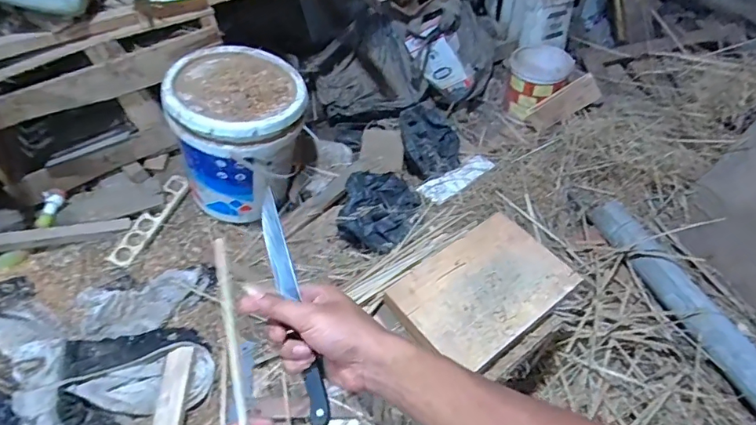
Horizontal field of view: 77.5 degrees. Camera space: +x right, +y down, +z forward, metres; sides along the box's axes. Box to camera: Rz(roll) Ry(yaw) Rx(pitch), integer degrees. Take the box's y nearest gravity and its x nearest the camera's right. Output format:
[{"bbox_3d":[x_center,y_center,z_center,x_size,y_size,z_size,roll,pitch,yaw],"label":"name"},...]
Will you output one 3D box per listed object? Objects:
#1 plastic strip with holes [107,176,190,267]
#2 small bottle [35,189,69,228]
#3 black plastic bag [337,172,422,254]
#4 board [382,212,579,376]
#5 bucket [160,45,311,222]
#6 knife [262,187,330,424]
[{"bbox_3d":[-0.583,0.019,1.213,0.056,0.012,0.270,27,63,0],"label":"plastic strip with holes"},{"bbox_3d":[-0.834,-0.010,1.194,0.044,0.039,0.110,7,70,5],"label":"small bottle"},{"bbox_3d":[-0.004,-0.009,1.219,0.186,0.074,0.224,15,51,14],"label":"black plastic bag"},{"bbox_3d":[0.178,0.125,0.794,0.281,0.030,0.191,-33,59,-23],"label":"board"},{"bbox_3d":[-0.323,-0.184,1.160,0.305,0.339,0.280,-1,49,1],"label":"bucket"},{"bbox_3d":[-0.080,0.082,0.435,0.019,0.012,0.220,-15,68,-12],"label":"knife"}]

